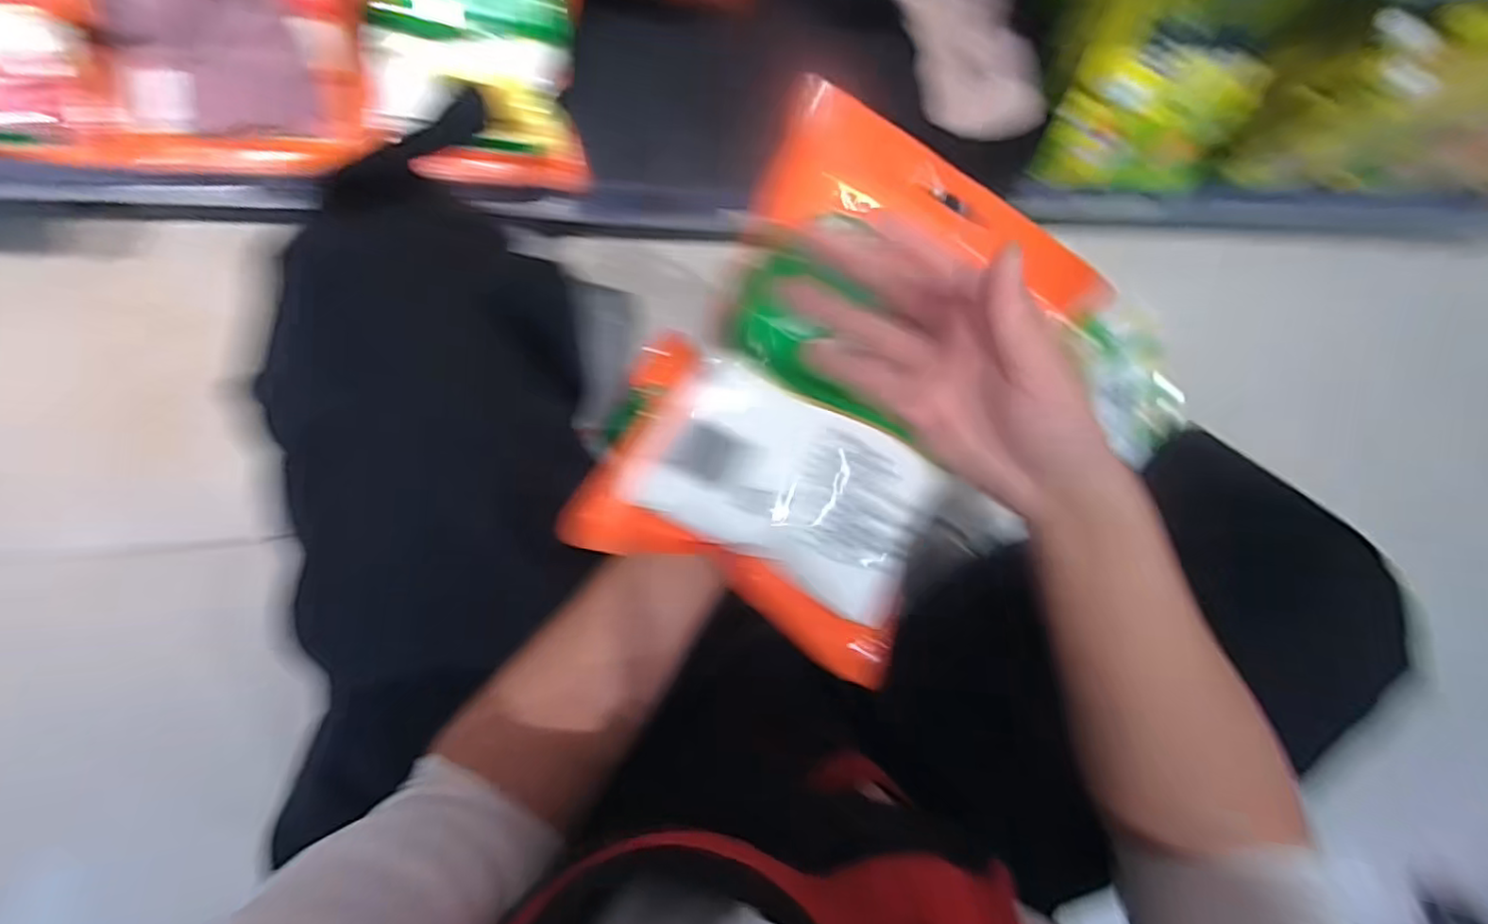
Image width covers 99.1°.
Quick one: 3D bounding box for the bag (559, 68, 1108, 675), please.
[{"bbox_3d":[0.049,-0.034,0.299,0.161,0.027,0.231,29,86,-9],"label":"bag"}]

